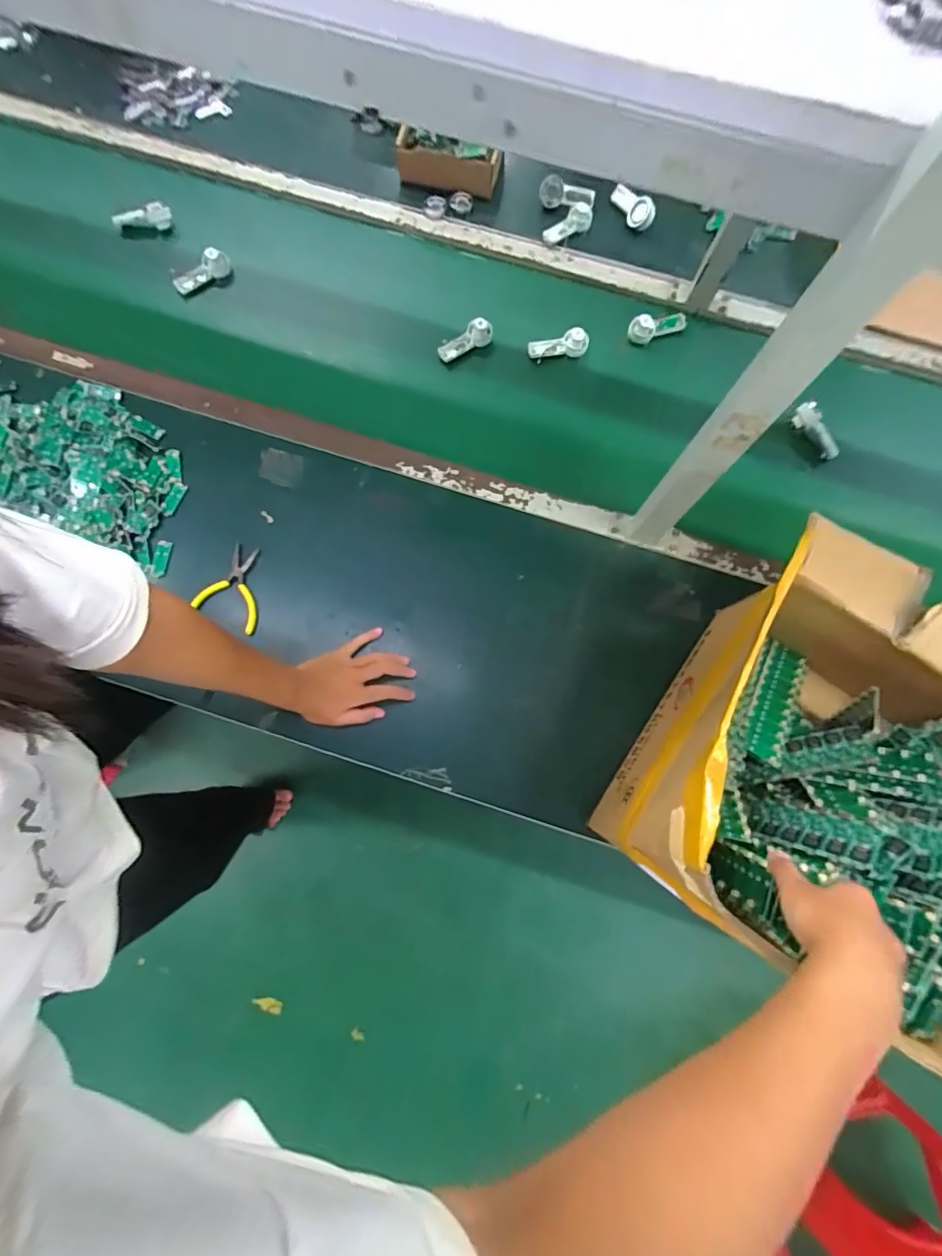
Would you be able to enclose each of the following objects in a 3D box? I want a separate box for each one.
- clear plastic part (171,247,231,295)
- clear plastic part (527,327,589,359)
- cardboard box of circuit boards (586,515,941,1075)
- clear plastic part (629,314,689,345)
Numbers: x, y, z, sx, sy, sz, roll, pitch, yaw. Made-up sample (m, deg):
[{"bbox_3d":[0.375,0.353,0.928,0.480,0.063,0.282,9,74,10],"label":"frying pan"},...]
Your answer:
[{"bbox_3d":[-0.427,-0.566,0.779,0.025,0.037,0.095,43,79,8],"label":"clear plastic part"},{"bbox_3d":[0.140,-0.458,0.795,0.093,0.032,0.036,-5,76,-3],"label":"clear plastic part"},{"bbox_3d":[0.386,0.127,0.503,0.304,0.238,0.431,38,78,7],"label":"cardboard box of circuit boards"},{"bbox_3d":[0.307,-0.497,0.806,0.092,0.040,0.024,-14,77,-5],"label":"clear plastic part"}]

